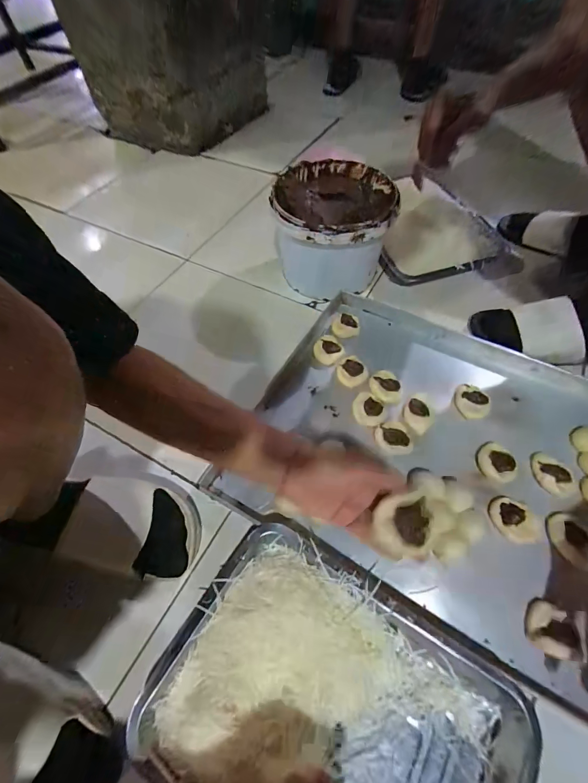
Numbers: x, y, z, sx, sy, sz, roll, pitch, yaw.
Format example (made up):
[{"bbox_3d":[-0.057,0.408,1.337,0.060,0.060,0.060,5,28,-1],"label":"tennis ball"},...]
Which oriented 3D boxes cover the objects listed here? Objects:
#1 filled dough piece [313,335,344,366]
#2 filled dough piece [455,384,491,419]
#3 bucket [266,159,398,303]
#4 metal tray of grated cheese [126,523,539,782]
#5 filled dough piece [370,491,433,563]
[{"bbox_3d":[0.061,-0.074,0.632,0.049,0.011,0.060,-18,60,-9],"label":"filled dough piece"},{"bbox_3d":[0.289,0.019,0.578,0.049,0.030,0.054,-33,63,-17],"label":"filled dough piece"},{"bbox_3d":[0.075,-0.309,0.697,0.211,0.176,0.223,-1,59,2],"label":"bucket"},{"bbox_3d":[0.036,0.325,0.356,0.341,0.045,0.249,28,64,18],"label":"metal tray of grated cheese"},{"bbox_3d":[0.099,0.124,0.323,0.049,0.024,0.051,-11,59,-4],"label":"filled dough piece"}]

